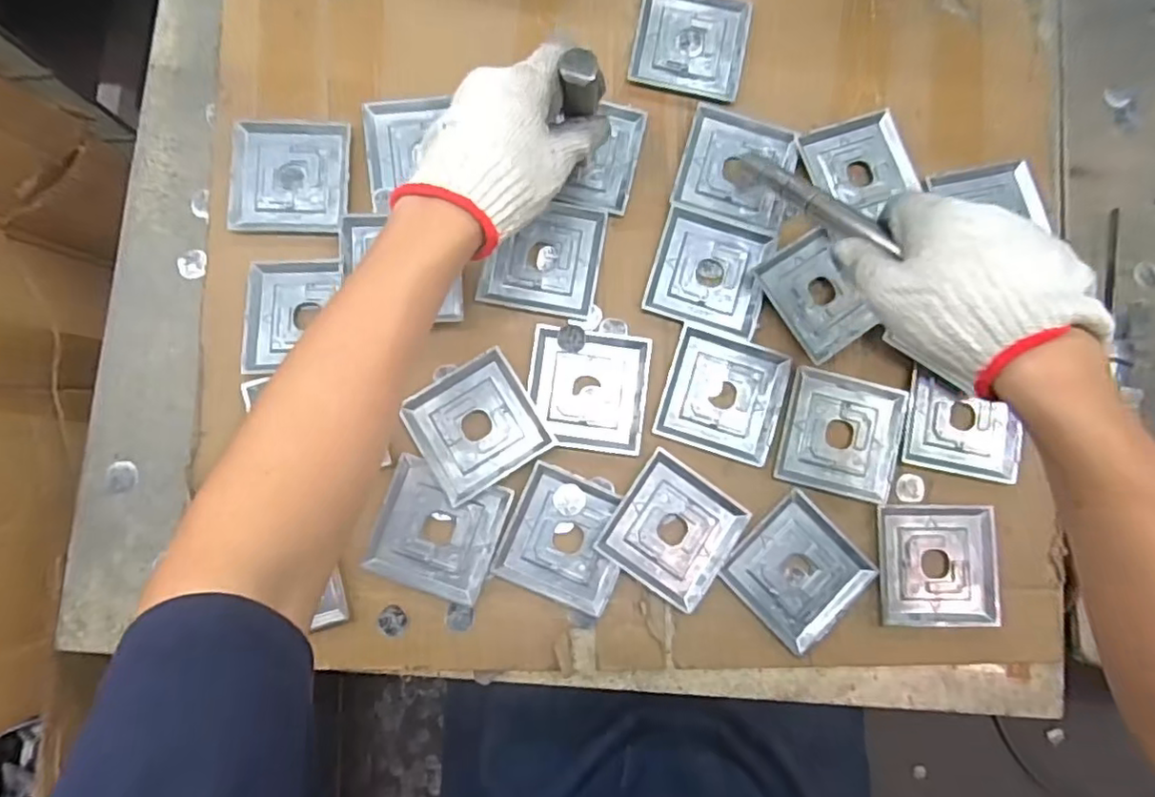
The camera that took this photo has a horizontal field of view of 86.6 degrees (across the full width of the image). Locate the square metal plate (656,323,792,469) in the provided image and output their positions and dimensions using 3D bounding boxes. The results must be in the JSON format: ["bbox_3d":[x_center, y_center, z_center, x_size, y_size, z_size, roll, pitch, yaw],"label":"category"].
[{"bbox_3d":[0.114,-0.003,0.476,0.090,0.004,0.091,18,83,0],"label":"square metal plate"}]

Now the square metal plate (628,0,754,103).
[{"bbox_3d":[0.094,-0.297,0.509,0.090,0.005,0.095,11,83,-1],"label":"square metal plate"}]

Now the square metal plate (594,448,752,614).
[{"bbox_3d":[0.072,0.099,0.459,0.087,0.011,0.089,36,83,2],"label":"square metal plate"}]

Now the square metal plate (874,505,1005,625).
[{"bbox_3d":[0.274,0.127,0.465,0.086,0.010,0.089,1,83,-2],"label":"square metal plate"}]

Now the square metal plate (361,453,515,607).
[{"bbox_3d":[-0.102,0.098,0.456,0.089,0.008,0.088,19,83,0],"label":"square metal plate"}]

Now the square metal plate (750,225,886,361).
[{"bbox_3d":[0.188,-0.081,0.483,0.067,0.011,0.090,-30,85,-5],"label":"square metal plate"}]

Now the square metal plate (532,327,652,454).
[{"bbox_3d":[0.008,-0.007,0.473,0.089,0.007,0.090,7,83,-1],"label":"square metal plate"}]

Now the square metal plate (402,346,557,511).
[{"bbox_3d":[-0.076,0.020,0.464,0.088,0.013,0.090,-30,85,-5],"label":"square metal plate"}]

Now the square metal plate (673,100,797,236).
[{"bbox_3d":[0.130,-0.186,0.498,0.089,0.008,0.087,18,83,0],"label":"square metal plate"}]

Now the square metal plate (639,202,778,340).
[{"bbox_3d":[0.106,-0.101,0.486,0.087,0.005,0.091,15,83,0],"label":"square metal plate"}]

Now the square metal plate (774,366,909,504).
[{"bbox_3d":[0.205,0.028,0.475,0.090,0.005,0.088,12,83,0],"label":"square metal plate"}]

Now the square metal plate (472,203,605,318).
[{"bbox_3d":[-0.026,-0.113,0.486,0.088,0.004,0.089,10,83,-1],"label":"square metal plate"}]

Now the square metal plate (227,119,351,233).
[{"bbox_3d":[-0.225,-0.175,0.481,0.090,0.005,0.091,3,83,-2],"label":"square metal plate"}]

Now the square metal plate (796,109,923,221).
[{"bbox_3d":[0.232,-0.190,0.502,0.089,0.016,0.080,-21,84,-4],"label":"square metal plate"}]

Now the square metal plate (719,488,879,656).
[{"bbox_3d":[0.167,0.130,0.462,0.089,0.005,0.085,-44,86,-6],"label":"square metal plate"}]

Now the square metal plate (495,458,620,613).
[{"bbox_3d":[-0.007,0.105,0.458,0.086,0.010,0.090,23,83,1],"label":"square metal plate"}]

